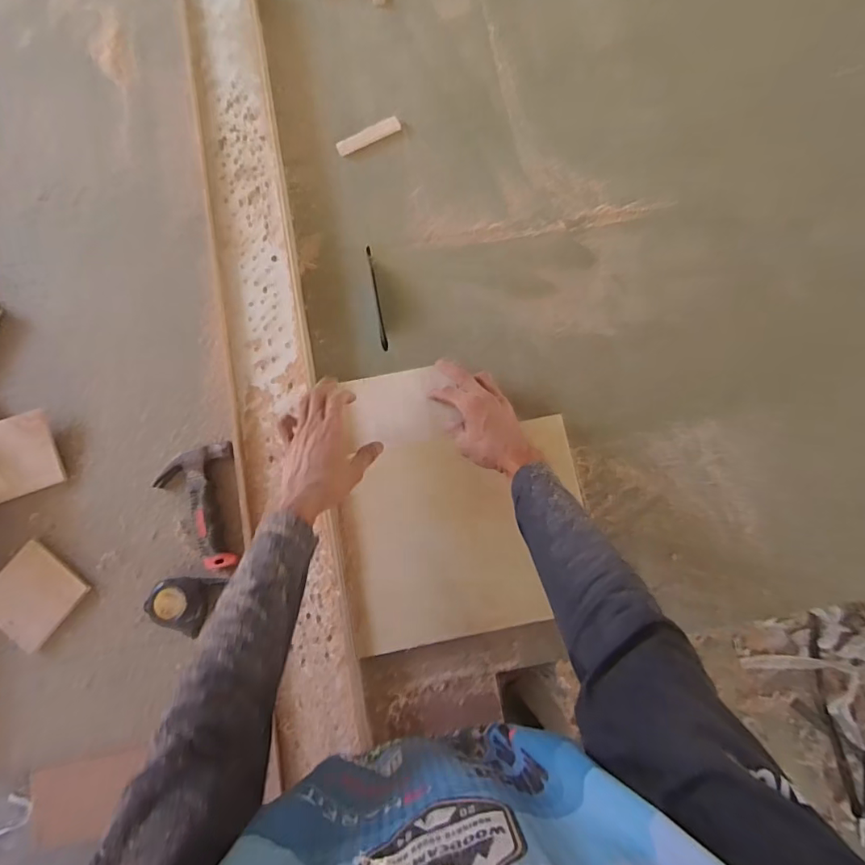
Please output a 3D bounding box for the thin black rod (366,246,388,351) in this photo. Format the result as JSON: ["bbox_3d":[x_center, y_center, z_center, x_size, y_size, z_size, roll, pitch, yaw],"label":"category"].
[{"bbox_3d":[-0.079,-0.192,0.723,0.010,0.004,0.157,-10,80,-2],"label":"thin black rod"}]

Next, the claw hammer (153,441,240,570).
[{"bbox_3d":[-0.307,0.098,0.663,0.104,0.029,0.157,-7,80,-2],"label":"claw hammer"}]

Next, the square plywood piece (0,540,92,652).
[{"bbox_3d":[-0.502,0.205,0.642,0.102,0.008,0.102,39,82,6],"label":"square plywood piece"}]

